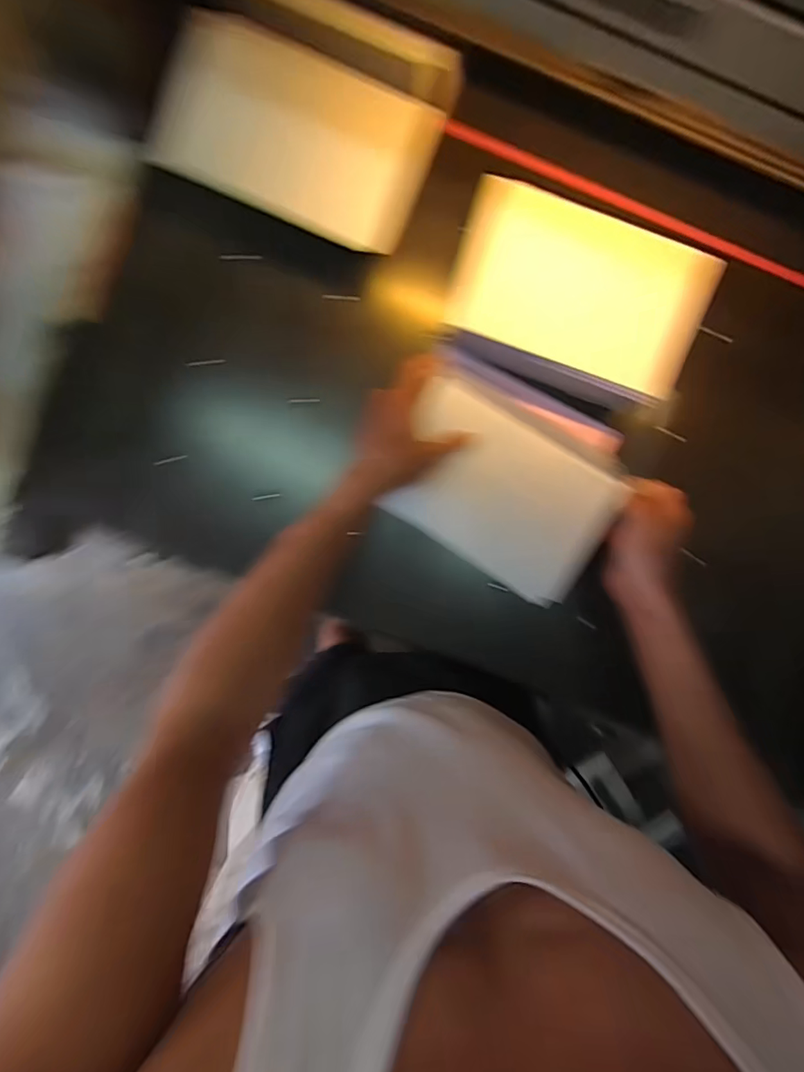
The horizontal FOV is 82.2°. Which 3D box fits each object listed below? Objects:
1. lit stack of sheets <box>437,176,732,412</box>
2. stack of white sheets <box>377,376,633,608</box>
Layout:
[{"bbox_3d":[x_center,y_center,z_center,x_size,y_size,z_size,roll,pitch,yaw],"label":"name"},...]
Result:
[{"bbox_3d":[0.177,-0.240,0.476,0.248,0.031,0.153,23,123,3],"label":"lit stack of sheets"},{"bbox_3d":[0.104,-0.041,0.464,0.222,0.028,0.151,30,96,-2],"label":"stack of white sheets"}]

